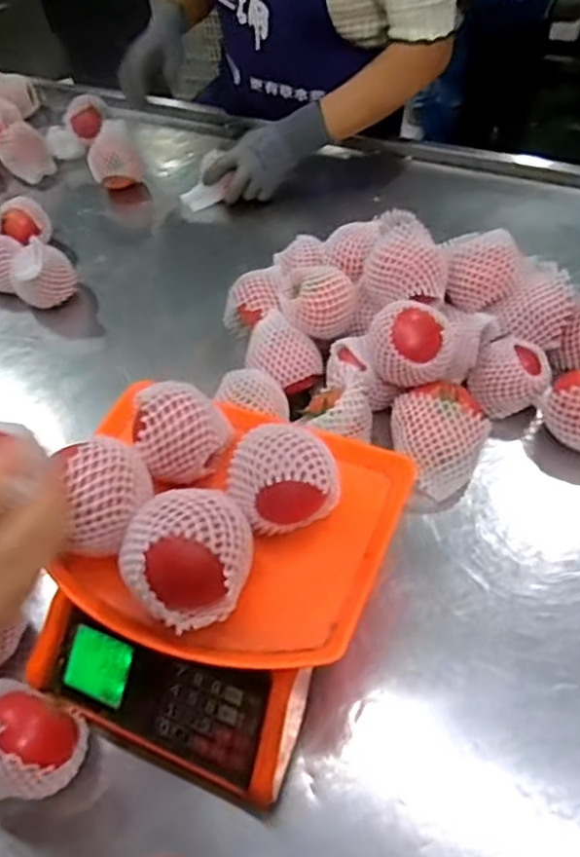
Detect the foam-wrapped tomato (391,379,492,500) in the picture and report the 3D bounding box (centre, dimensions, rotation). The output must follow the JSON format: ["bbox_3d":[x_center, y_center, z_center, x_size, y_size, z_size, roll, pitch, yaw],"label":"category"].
[{"bbox_3d":[0.153,0.010,0.676,0.094,0.075,0.102,-24,53,-13],"label":"foam-wrapped tomato"}]

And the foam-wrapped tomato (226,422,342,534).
[{"bbox_3d":[-0.008,0.042,0.516,0.082,0.062,0.075,-4,53,5],"label":"foam-wrapped tomato"}]

